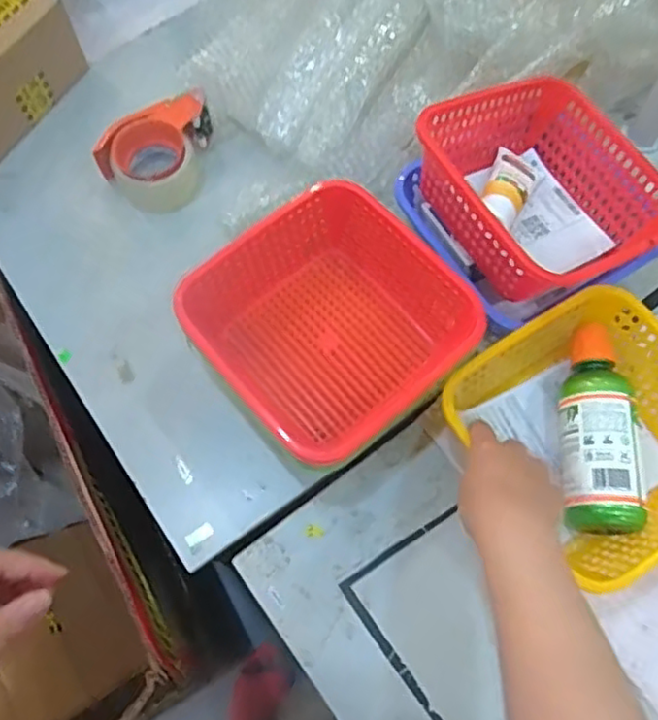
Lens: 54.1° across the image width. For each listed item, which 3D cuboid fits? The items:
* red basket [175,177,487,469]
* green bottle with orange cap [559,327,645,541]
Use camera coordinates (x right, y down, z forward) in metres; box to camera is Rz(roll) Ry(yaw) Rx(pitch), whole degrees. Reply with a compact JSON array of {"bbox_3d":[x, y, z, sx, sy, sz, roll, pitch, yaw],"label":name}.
[{"bbox_3d":[0.003,-0.028,0.638,0.220,0.109,0.224,-39,73,-15],"label":"red basket"},{"bbox_3d":[0.248,0.060,0.602,0.063,0.056,0.191,3,68,1],"label":"green bottle with orange cap"}]

